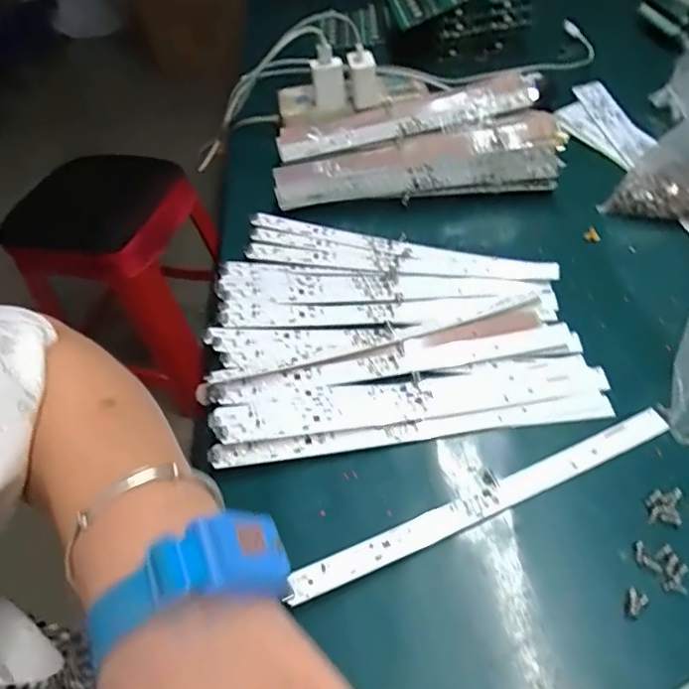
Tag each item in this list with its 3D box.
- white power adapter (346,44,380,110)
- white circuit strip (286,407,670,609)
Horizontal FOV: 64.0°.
[{"bbox_3d":[0.023,-0.323,0.664,0.038,0.054,0.043,-4,49,2],"label":"white power adapter"},{"bbox_3d":[0.097,0.101,0.363,0.278,0.007,0.020,-20,54,-14],"label":"white circuit strip"}]

